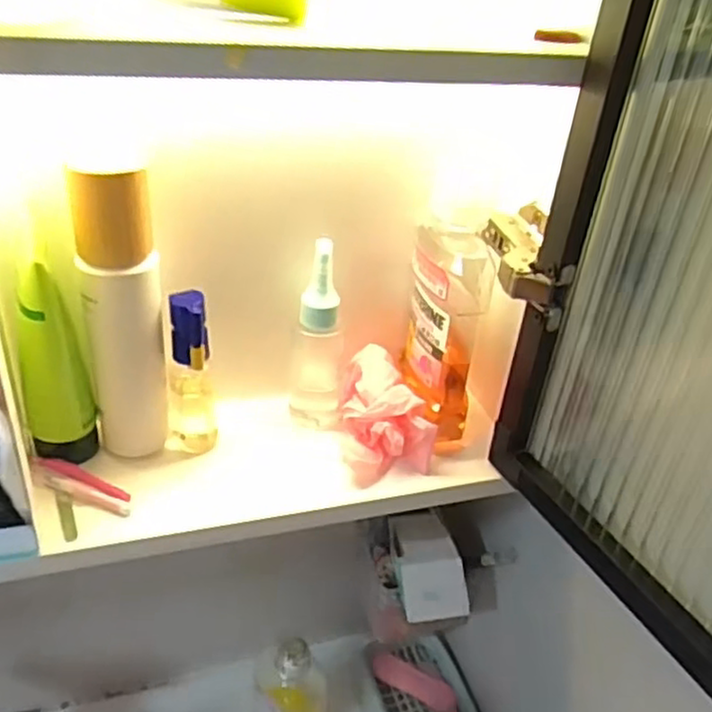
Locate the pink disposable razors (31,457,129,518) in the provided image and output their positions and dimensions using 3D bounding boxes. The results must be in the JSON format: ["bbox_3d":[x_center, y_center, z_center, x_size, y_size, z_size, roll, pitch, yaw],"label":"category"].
[{"bbox_3d":[-0.152,0.072,0.393,0.065,0.008,0.017,16,35,15],"label":"pink disposable razors"}]

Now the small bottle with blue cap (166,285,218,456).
[{"bbox_3d":[-0.098,0.011,0.412,0.028,0.102,0.025,-2,34,-12],"label":"small bottle with blue cap"}]

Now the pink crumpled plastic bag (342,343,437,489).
[{"bbox_3d":[0.017,0.035,0.438,0.047,0.051,0.067,-4,34,-14],"label":"pink crumpled plastic bag"}]

